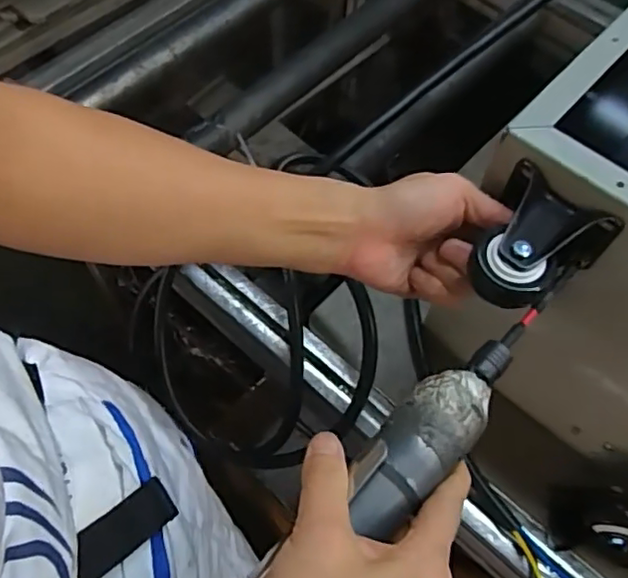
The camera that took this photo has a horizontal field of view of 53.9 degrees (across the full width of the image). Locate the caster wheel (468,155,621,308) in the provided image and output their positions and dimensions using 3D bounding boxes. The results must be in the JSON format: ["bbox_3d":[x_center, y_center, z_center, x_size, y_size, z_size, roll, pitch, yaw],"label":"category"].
[{"bbox_3d":[0.126,-0.025,0.360,0.067,0.041,0.070,38,66,18],"label":"caster wheel"}]

